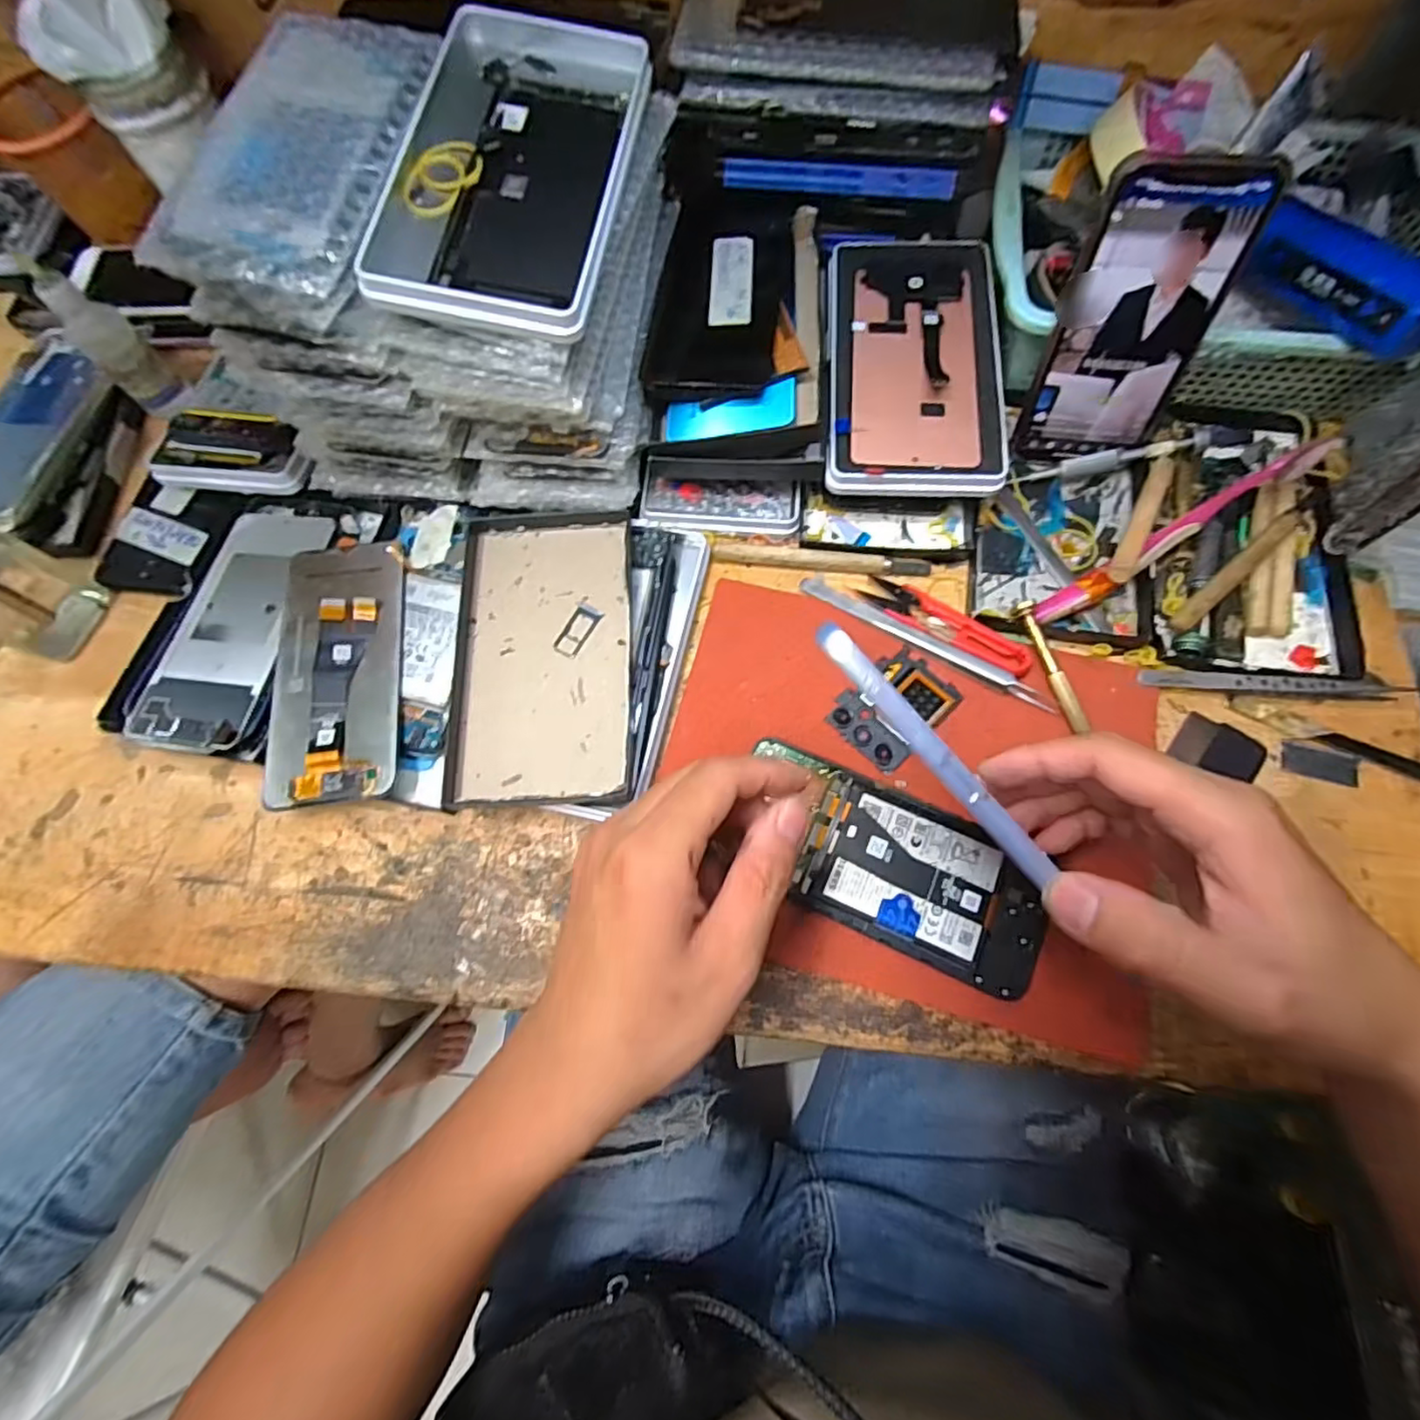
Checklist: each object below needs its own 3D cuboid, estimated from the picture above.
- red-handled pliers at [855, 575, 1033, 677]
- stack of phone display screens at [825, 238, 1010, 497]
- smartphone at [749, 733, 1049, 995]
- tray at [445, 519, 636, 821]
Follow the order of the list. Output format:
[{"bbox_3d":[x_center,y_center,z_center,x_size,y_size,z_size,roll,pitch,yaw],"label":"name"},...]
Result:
[{"bbox_3d":[0.136,-0.050,0.364,0.099,0.006,0.025,32,75,13],"label":"red-handled pliers"},{"bbox_3d":[0.124,-0.216,0.392,0.101,0.011,0.187,2,73,4],"label":"stack of phone display screens"},{"bbox_3d":[0.089,0.078,0.318,0.153,0.013,0.073,24,76,8],"label":"smartphone"},{"bbox_3d":[-0.091,-0.033,0.358,0.095,0.022,0.173,-3,70,2],"label":"tray"}]

